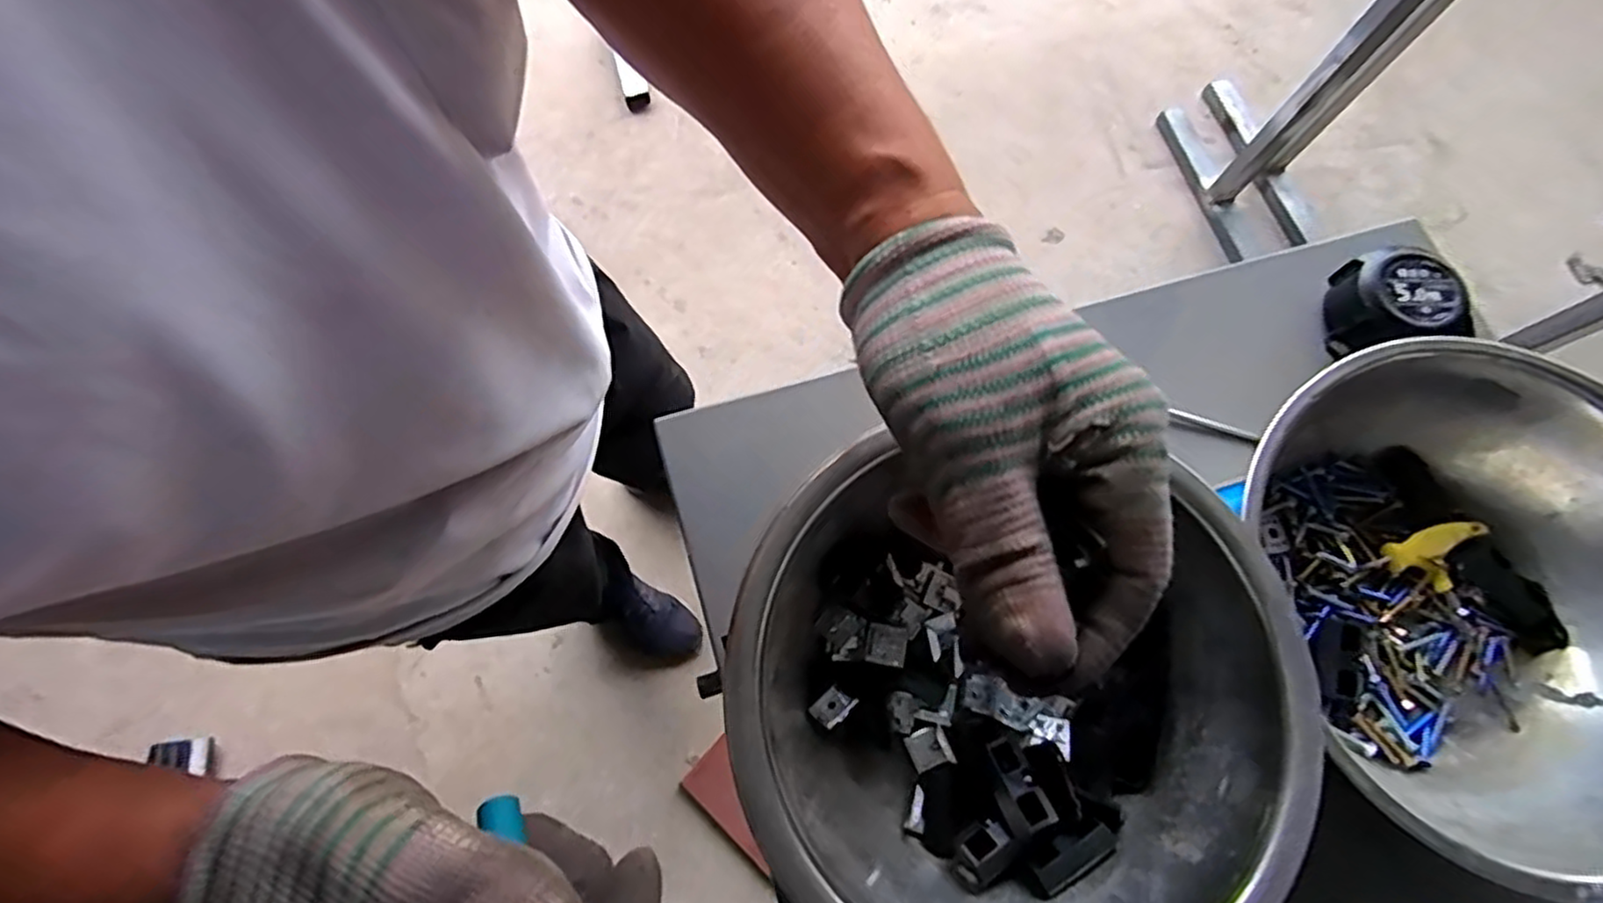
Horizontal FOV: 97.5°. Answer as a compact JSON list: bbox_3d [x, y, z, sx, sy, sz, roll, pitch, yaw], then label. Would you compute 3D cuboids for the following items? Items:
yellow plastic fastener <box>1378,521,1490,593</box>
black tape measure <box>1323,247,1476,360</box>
[{"bbox_3d":[0.344,0.057,0.378,0.054,0.011,0.032,-18,73,-9],"label":"yellow plastic fastener"},{"bbox_3d":[0.347,-0.089,0.417,0.064,0.037,0.063,-4,71,-4],"label":"black tape measure"}]

